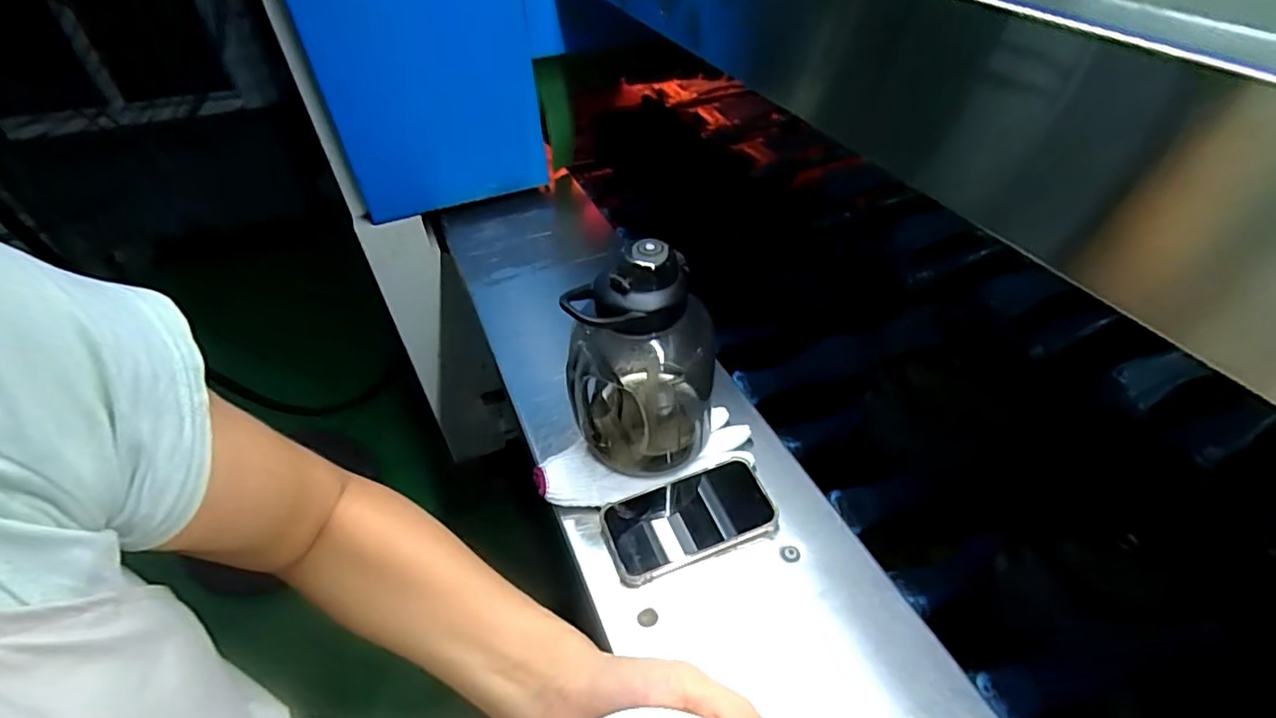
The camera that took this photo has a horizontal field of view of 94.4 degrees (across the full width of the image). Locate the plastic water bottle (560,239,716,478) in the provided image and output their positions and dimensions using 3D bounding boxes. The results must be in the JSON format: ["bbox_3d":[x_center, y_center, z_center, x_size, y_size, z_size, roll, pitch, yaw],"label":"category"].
[{"bbox_3d":[0.004,-0.003,0.488,0.112,0.198,0.104,3,42,9],"label":"plastic water bottle"}]

